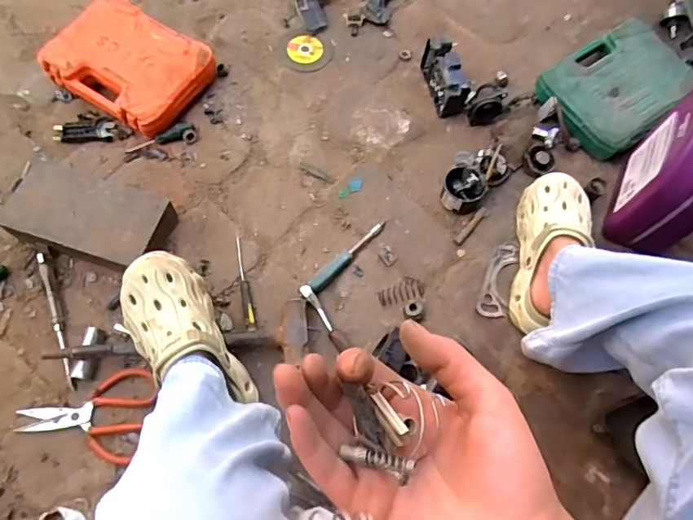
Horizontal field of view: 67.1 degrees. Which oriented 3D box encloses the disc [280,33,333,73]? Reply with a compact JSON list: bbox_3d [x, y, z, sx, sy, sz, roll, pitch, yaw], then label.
[{"bbox_3d":[-0.072,-0.382,0.963,0.091,0.004,0.083,-10,72,-6],"label":"disc"}]

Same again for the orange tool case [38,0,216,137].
[{"bbox_3d":[-0.369,-0.337,0.900,0.235,0.066,0.191,29,73,7],"label":"orange tool case"}]

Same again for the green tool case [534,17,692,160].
[{"bbox_3d":[0.472,-0.300,0.915,0.242,0.052,0.194,-32,74,-13],"label":"green tool case"}]

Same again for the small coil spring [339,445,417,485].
[{"bbox_3d":[0.015,0.093,0.240,0.034,0.005,0.008,6,69,25],"label":"small coil spring"}]

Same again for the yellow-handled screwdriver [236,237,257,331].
[{"bbox_3d":[-0.155,0.034,0.795,0.015,0.021,0.152,-10,72,-6],"label":"yellow-handled screwdriver"}]

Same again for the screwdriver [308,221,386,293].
[{"bbox_3d":[0.003,-0.009,0.816,0.020,0.023,0.160,43,75,11],"label":"screwdriver"}]

